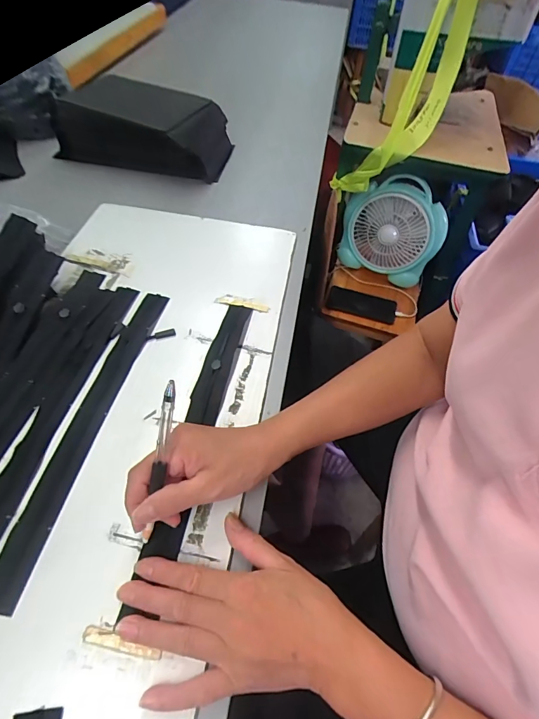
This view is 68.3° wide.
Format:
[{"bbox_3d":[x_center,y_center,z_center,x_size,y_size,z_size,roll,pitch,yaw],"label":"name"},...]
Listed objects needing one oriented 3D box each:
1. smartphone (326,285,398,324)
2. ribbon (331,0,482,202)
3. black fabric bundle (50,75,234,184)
[{"bbox_3d":[0.228,-0.138,0.983,0.165,0.016,0.091,16,52,8],"label":"smartphone"},{"bbox_3d":[0.300,-0.590,0.787,0.146,0.568,0.127,38,32,25],"label":"ribbon"},{"bbox_3d":[-0.239,-0.428,0.733,0.308,0.099,0.175,14,52,6],"label":"black fabric bundle"}]

